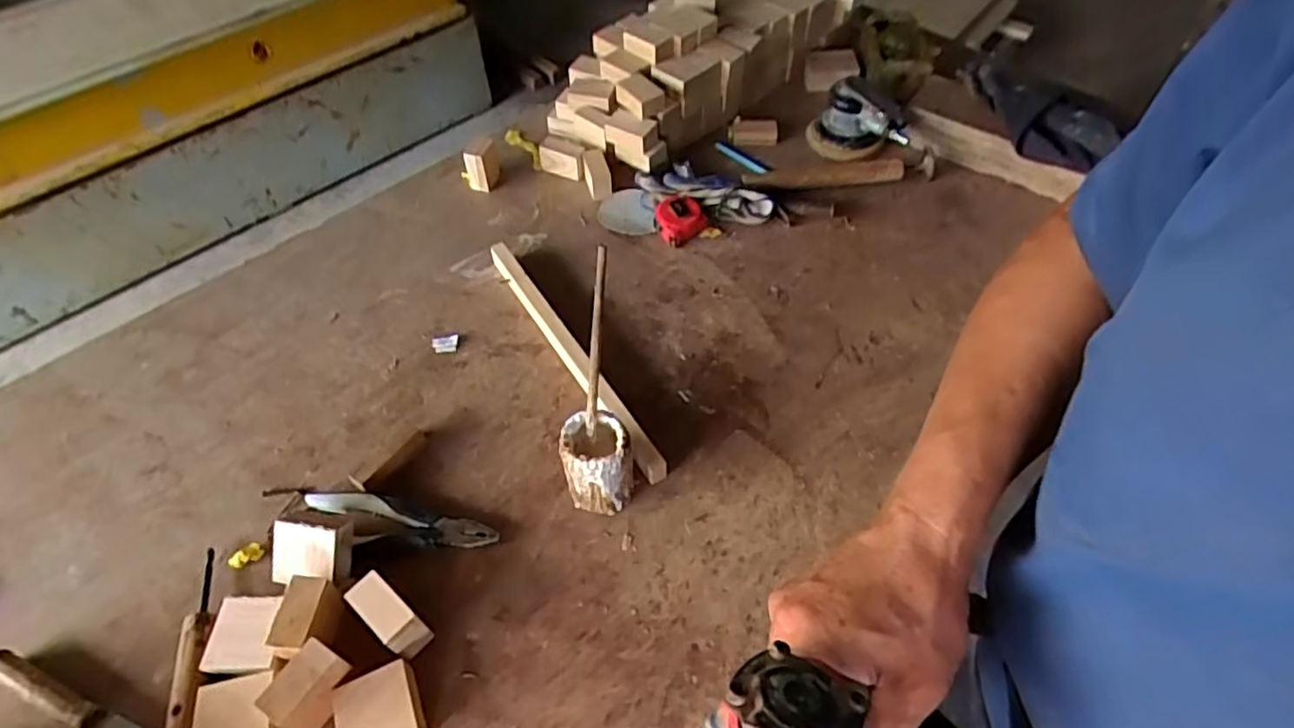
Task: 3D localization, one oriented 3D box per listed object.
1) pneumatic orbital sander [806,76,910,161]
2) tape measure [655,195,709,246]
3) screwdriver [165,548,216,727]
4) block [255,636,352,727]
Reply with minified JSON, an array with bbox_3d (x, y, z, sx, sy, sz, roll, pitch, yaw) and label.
[{"bbox_3d":[0.294,-0.339,0.942,0.120,0.081,0.089,-5,53,-4],"label":"pneumatic orbital sander"},{"bbox_3d":[0.043,-0.193,0.899,0.063,0.033,0.059,0,53,0],"label":"tape measure"},{"bbox_3d":[-0.391,0.249,0.591,0.028,0.023,0.188,-9,53,-6],"label":"screwdriver"},{"bbox_3d":[-0.269,0.254,0.537,0.034,0.035,0.059,23,56,17],"label":"block"}]

